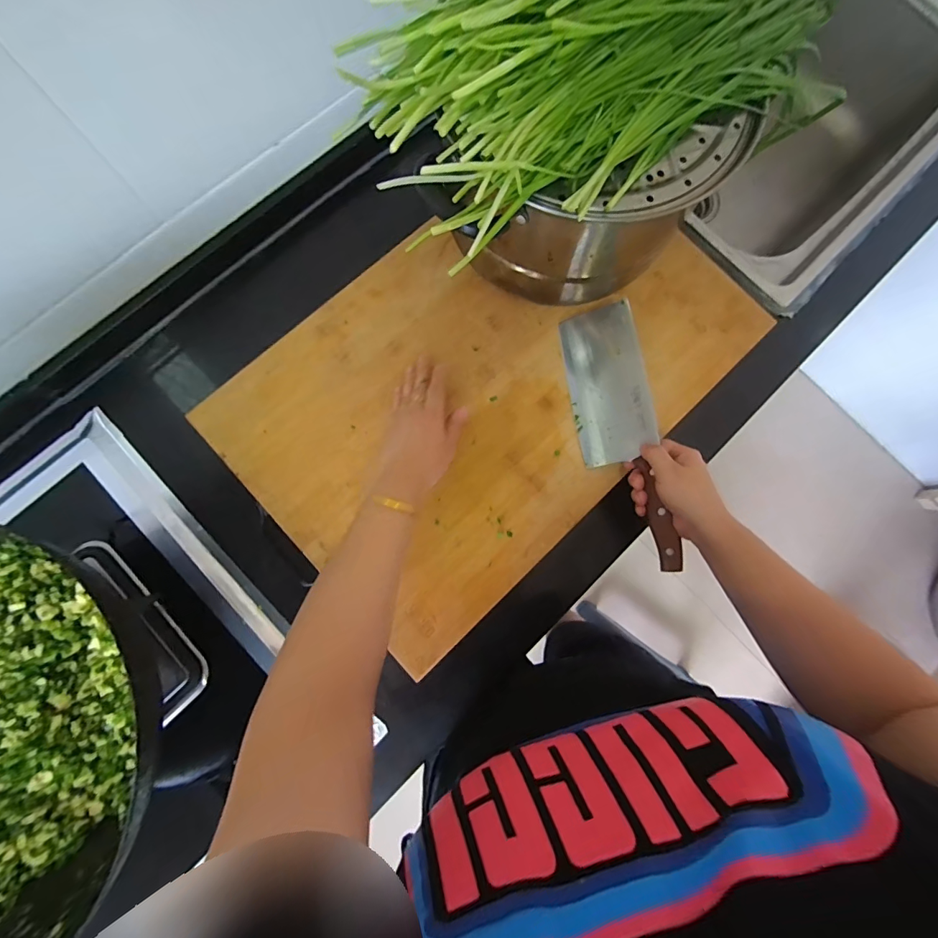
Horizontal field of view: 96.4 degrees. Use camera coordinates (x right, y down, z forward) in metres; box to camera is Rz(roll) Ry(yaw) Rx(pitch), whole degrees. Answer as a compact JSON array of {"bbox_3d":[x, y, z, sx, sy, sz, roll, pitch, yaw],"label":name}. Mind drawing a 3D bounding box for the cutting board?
[{"bbox_3d":[0.029,-0.120,0.494,0.580,0.036,0.377,-43,82,-10],"label":"cutting board"}]

